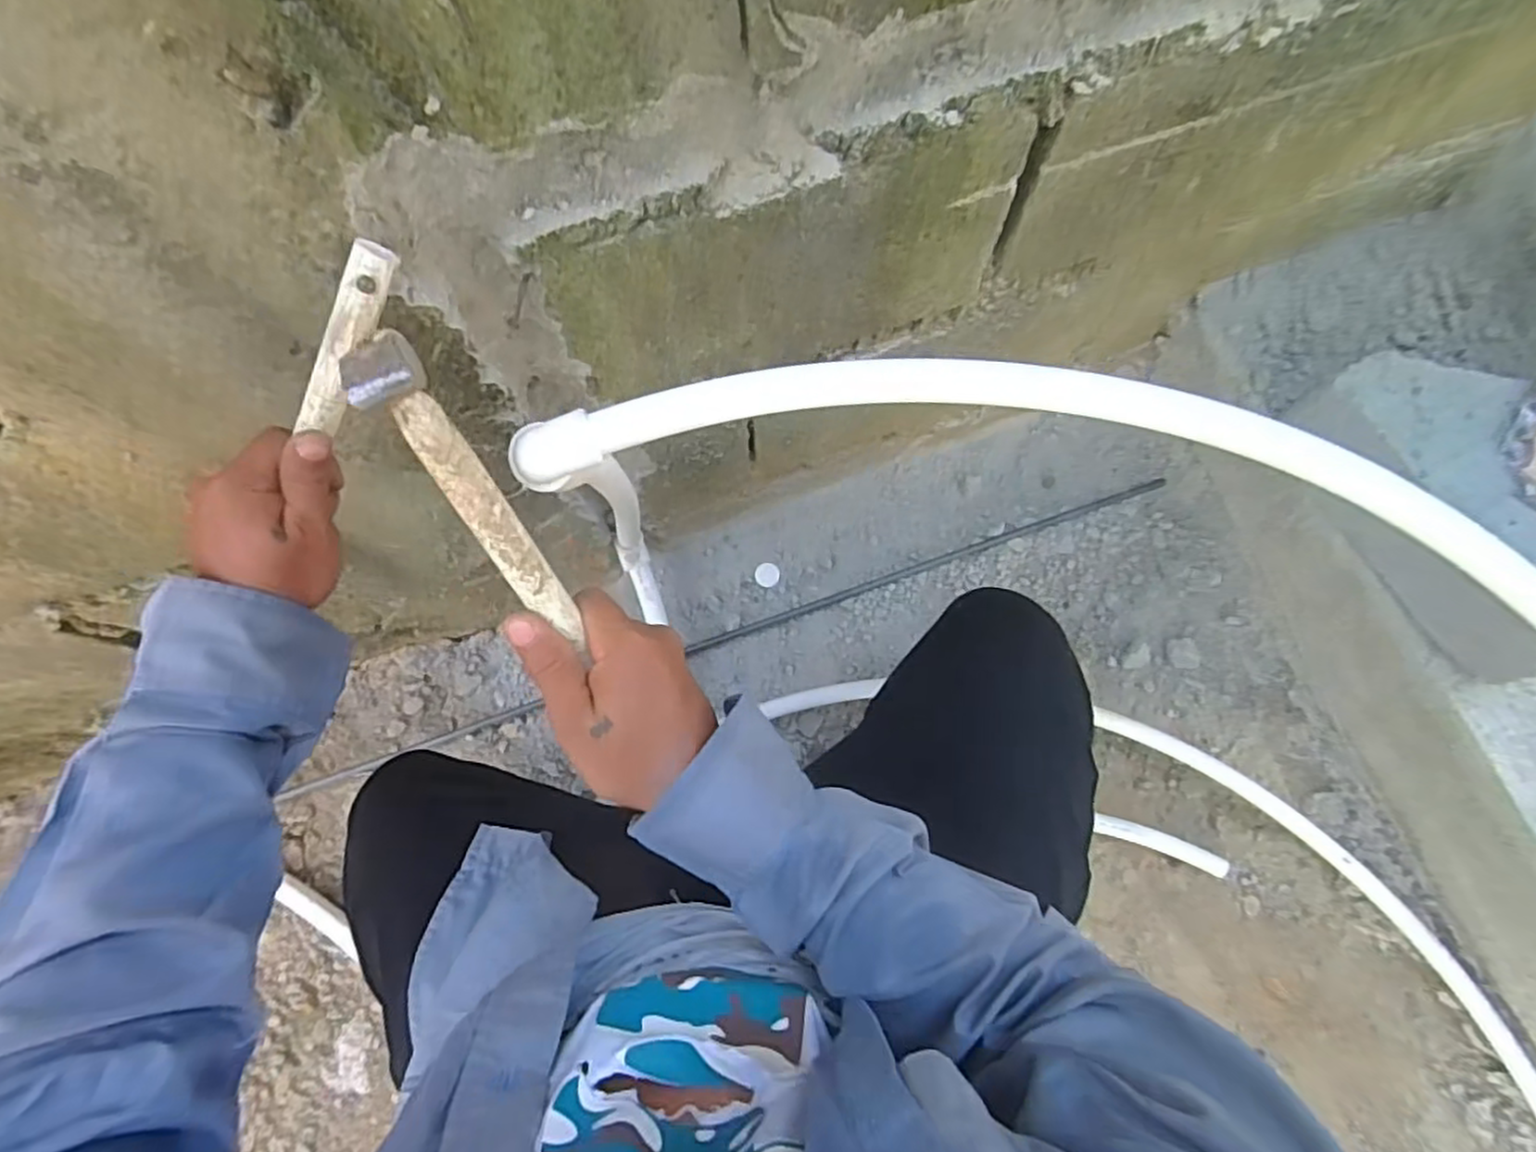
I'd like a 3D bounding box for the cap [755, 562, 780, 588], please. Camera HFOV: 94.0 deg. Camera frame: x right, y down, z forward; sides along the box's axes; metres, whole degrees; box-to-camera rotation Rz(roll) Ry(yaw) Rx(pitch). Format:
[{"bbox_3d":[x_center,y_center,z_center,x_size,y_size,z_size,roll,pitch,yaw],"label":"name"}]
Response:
[{"bbox_3d":[-0.001,-0.001,0.912,0.031,0.005,0.031,-1,73,2],"label":"cap"}]

